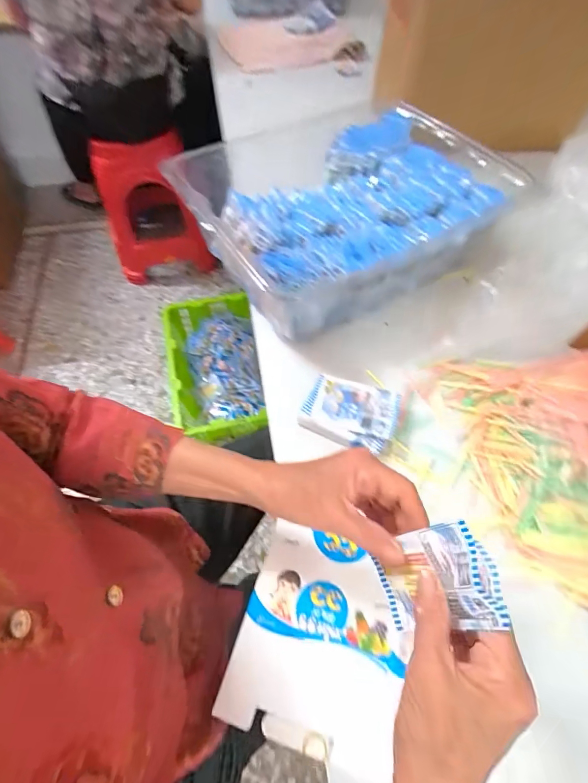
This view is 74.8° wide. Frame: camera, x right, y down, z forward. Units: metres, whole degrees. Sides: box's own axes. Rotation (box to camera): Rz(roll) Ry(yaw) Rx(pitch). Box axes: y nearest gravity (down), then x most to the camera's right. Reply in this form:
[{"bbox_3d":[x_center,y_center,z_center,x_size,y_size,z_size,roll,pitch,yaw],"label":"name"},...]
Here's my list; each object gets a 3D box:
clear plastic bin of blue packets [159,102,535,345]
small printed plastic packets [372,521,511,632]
[{"bbox_3d":[0.072,-0.268,0.584,0.416,0.131,0.304,-29,63,-17],"label":"clear plastic bin of blue packets"},{"bbox_3d":[0.093,0.130,0.265,0.012,0.099,0.061,-5,65,-32],"label":"small printed plastic packets"}]

